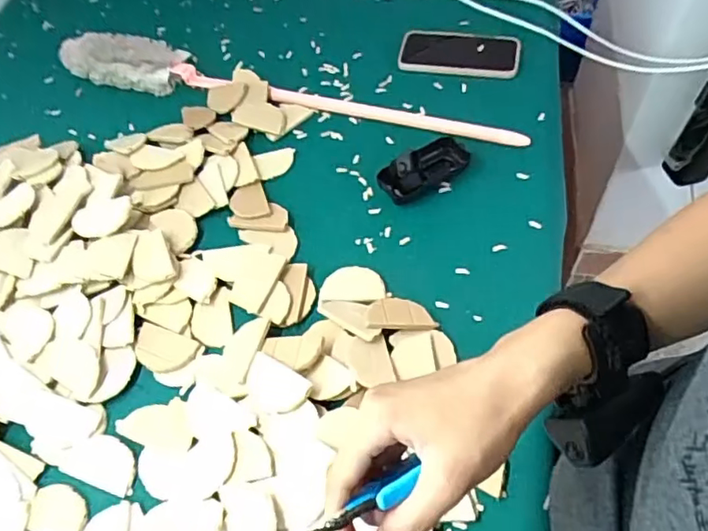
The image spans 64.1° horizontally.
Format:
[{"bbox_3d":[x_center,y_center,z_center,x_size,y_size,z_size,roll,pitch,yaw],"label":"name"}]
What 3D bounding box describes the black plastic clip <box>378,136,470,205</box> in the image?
[{"bbox_3d":[0.083,-0.114,0.673,0.109,0.027,0.052,-29,60,-14],"label":"black plastic clip"}]

